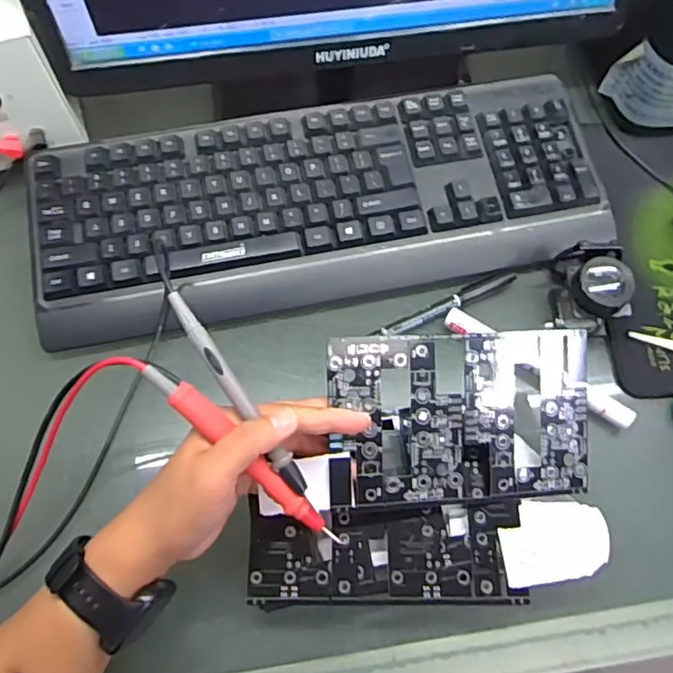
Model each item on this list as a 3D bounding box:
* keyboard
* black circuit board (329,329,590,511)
[{"bbox_3d":[-0.010,-0.102,0.456,0.424,0.036,0.150,-10,67,-5],"label":"keyboard"},{"bbox_3d":[0.078,0.050,0.366,0.162,0.014,0.102,-2,92,-10],"label":"black circuit board"}]

